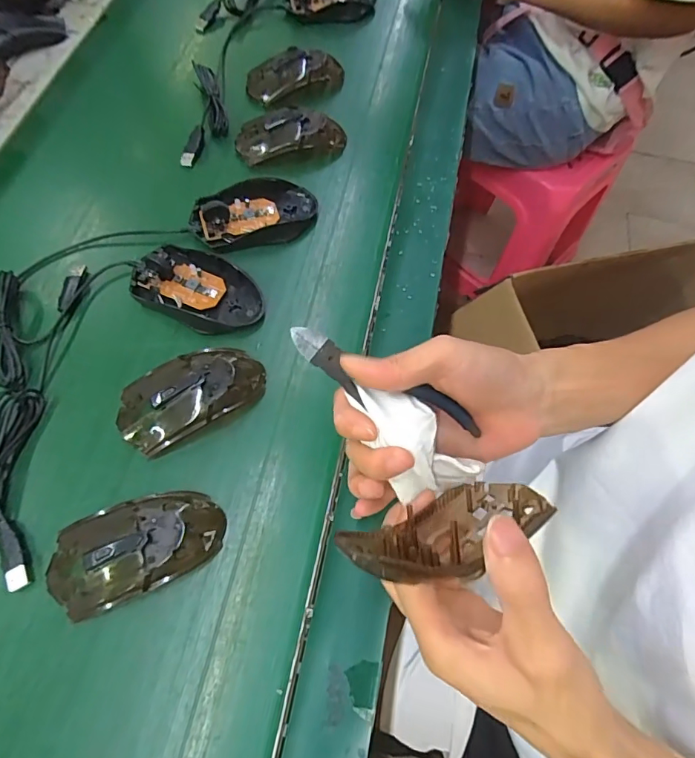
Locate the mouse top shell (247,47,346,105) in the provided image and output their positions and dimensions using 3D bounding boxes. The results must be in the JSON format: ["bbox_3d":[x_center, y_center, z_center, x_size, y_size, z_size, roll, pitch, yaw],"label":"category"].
[{"bbox_3d":[-0.058,-0.336,0.510,0.105,0.034,0.048,-16,67,-11],"label":"mouse top shell"}]

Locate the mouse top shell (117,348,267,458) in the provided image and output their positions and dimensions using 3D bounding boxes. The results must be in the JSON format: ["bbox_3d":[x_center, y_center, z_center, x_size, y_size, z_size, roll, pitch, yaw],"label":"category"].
[{"bbox_3d":[-0.116,0.011,0.348,0.107,0.030,0.060,-21,68,-12],"label":"mouse top shell"}]

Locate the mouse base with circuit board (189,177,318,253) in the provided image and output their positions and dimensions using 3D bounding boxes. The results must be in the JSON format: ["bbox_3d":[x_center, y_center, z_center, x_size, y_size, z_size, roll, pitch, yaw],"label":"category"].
[{"bbox_3d":[-0.085,-0.153,0.426,0.112,0.024,0.064,-19,68,-12],"label":"mouse base with circuit board"}]

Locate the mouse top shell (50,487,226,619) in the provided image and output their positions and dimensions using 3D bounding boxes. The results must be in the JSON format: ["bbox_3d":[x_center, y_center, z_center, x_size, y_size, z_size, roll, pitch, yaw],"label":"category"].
[{"bbox_3d":[-0.138,0.109,0.302,0.108,0.031,0.057,-18,68,-11],"label":"mouse top shell"}]

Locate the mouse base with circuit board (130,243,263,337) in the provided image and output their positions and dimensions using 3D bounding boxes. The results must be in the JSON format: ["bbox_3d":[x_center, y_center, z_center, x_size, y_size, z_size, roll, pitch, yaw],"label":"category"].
[{"bbox_3d":[-0.126,-0.078,0.388,0.110,0.028,0.064,24,66,8],"label":"mouse base with circuit board"}]

